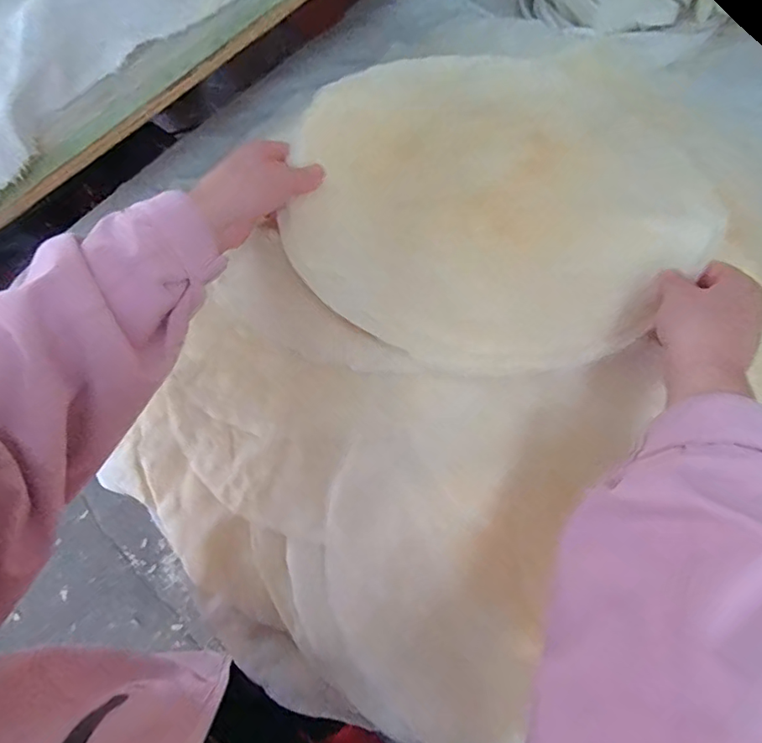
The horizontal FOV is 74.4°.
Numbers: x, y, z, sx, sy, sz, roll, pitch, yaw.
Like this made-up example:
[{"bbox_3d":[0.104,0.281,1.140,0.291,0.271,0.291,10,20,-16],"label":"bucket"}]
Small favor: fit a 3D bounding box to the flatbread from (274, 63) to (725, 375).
[{"bbox_3d":[0.102,-0.175,0.451,0.336,0.050,0.355,-1,68,2],"label":"flatbread"}]

